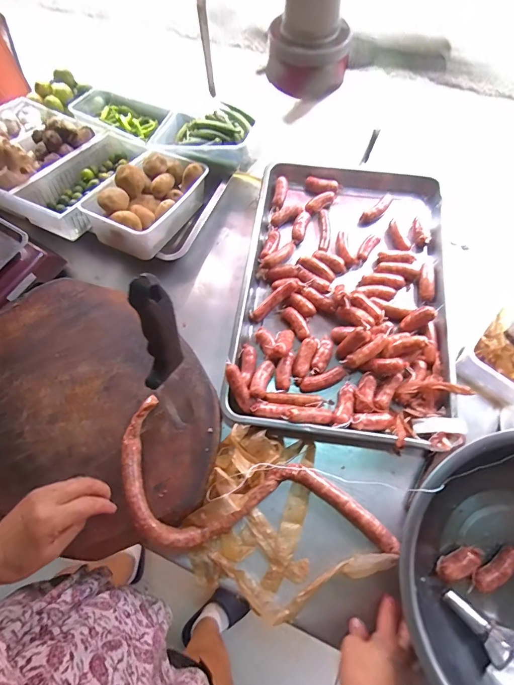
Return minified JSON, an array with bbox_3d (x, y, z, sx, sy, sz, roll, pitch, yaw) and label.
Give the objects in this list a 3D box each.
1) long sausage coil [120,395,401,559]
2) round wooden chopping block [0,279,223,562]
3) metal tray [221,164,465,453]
[{"bbox_3d":[0.006,0.223,0.541,0.423,0.091,0.193,15,68,-9],"label":"long sausage coil"},{"bbox_3d":[-0.276,0.094,0.557,0.460,0.049,0.364,32,73,13],"label":"round wooden chopping block"},{"bbox_3d":[0.169,-0.120,0.702,0.388,0.057,0.605,7,70,5],"label":"metal tray"}]

